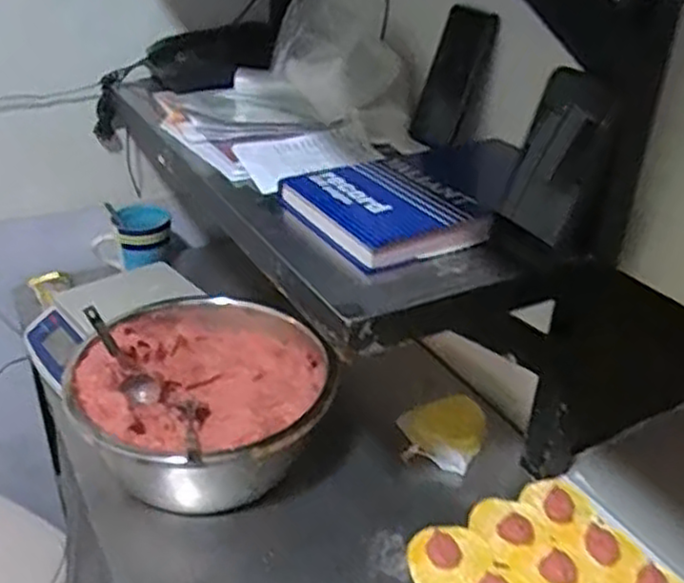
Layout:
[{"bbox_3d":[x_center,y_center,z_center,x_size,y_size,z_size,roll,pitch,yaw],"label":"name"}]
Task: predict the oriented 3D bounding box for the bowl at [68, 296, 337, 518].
[{"bbox_3d":[-0.154,0.123,0.842,0.259,0.139,0.284,1,30,-1],"label":"bowl"}]

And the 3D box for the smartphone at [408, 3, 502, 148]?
[{"bbox_3d":[0.133,-0.260,0.895,0.065,0.164,0.008,32,23,28],"label":"smartphone"}]

